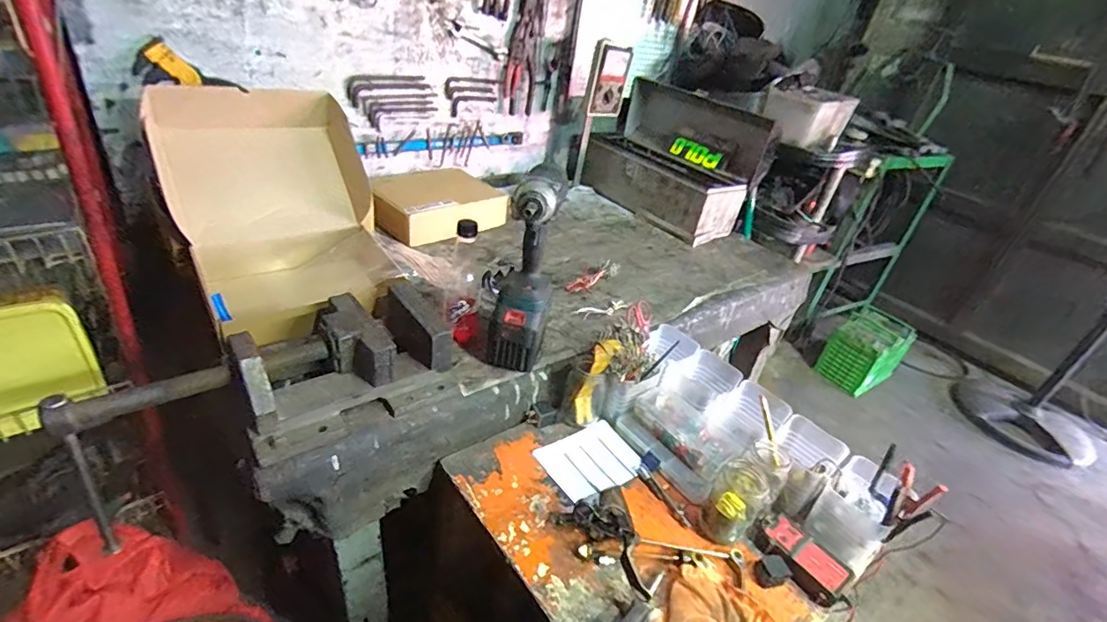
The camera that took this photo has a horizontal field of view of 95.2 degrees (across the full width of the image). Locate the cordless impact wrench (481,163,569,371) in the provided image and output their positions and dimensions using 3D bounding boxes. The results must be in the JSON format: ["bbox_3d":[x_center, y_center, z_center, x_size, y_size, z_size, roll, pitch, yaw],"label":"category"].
[{"bbox_3d":[-0.038,-0.069,0.759,0.087,0.288,0.182,12,32,2],"label":"cordless impact wrench"}]

